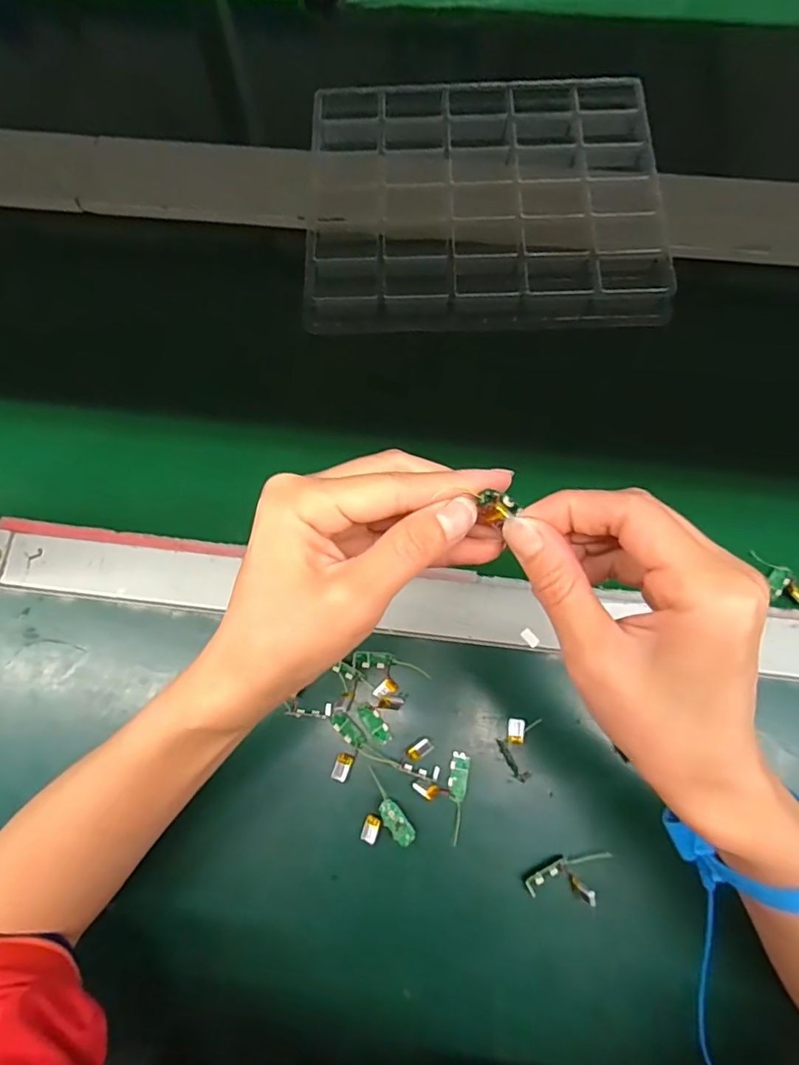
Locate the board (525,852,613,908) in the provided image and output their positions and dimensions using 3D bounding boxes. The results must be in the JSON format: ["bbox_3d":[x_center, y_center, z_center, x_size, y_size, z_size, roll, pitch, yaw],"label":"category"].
[{"bbox_3d":[0.102,0.206,0.323,0.051,0.013,0.026,-6,72,-1],"label":"board"}]

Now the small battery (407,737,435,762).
[{"bbox_3d":[0.013,0.139,0.350,0.017,0.004,0.009,-34,75,-9],"label":"small battery"}]

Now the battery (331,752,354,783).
[{"bbox_3d":[-0.036,0.149,0.348,0.011,0.004,0.016,18,74,7],"label":"battery"}]

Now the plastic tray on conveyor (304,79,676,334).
[{"bbox_3d":[0.071,-0.285,0.474,0.299,0.035,0.238,-1,72,1],"label":"plastic tray on conveyor"}]

